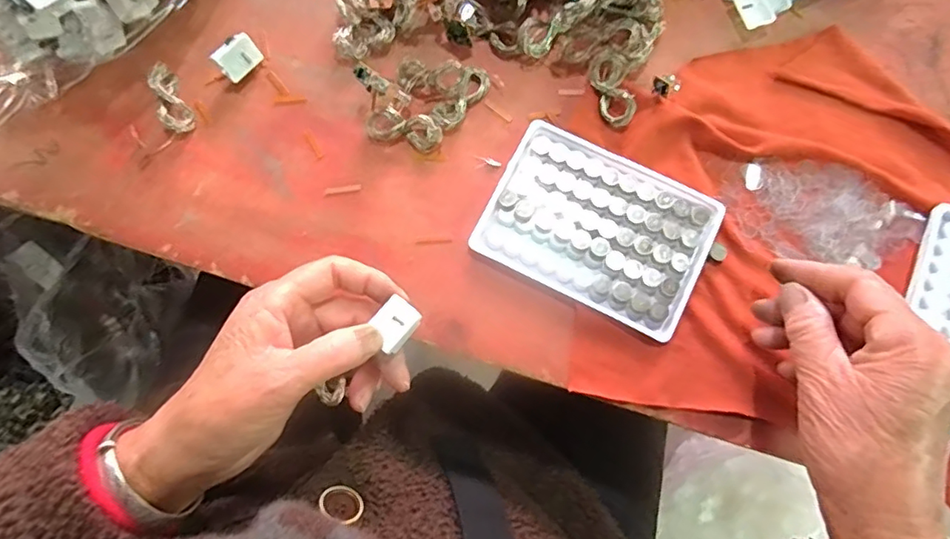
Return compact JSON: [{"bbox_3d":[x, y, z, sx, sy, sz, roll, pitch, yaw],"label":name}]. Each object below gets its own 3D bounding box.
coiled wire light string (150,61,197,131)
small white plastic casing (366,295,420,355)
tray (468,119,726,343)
[{"bbox_3d":[-0.200,-0.112,0.359,0.019,0.015,0.050,-26,78,-5],"label":"coiled wire light string"},{"bbox_3d":[-0.041,0.028,0.289,0.018,0.008,0.024,38,81,9],"label":"small white plastic casing"},{"bbox_3d":[0.074,-0.026,0.335,0.129,0.010,0.092,26,79,7],"label":"tray"}]

